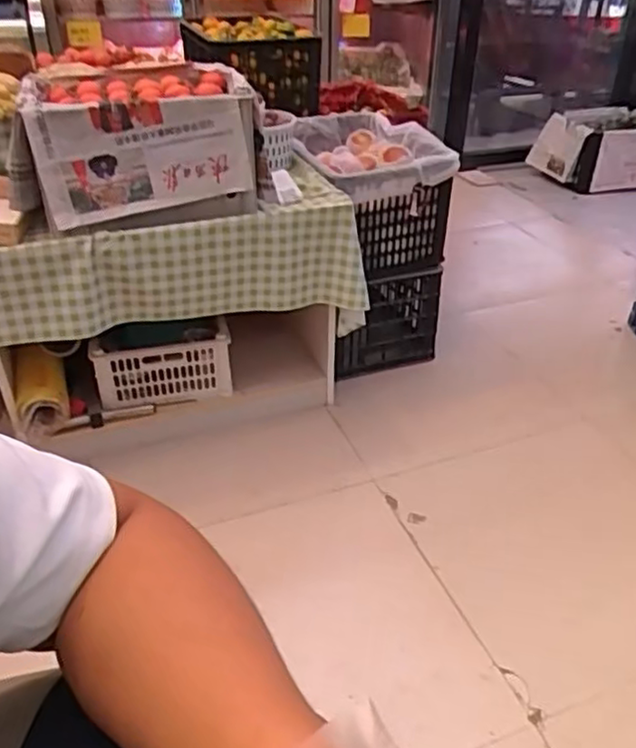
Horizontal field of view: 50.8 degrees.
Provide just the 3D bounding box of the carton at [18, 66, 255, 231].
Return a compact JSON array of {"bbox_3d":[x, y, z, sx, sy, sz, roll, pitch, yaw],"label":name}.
[{"bbox_3d":[-0.344,-0.456,1.331,0.393,0.226,0.294,-10,36,-14],"label":"carton"}]

